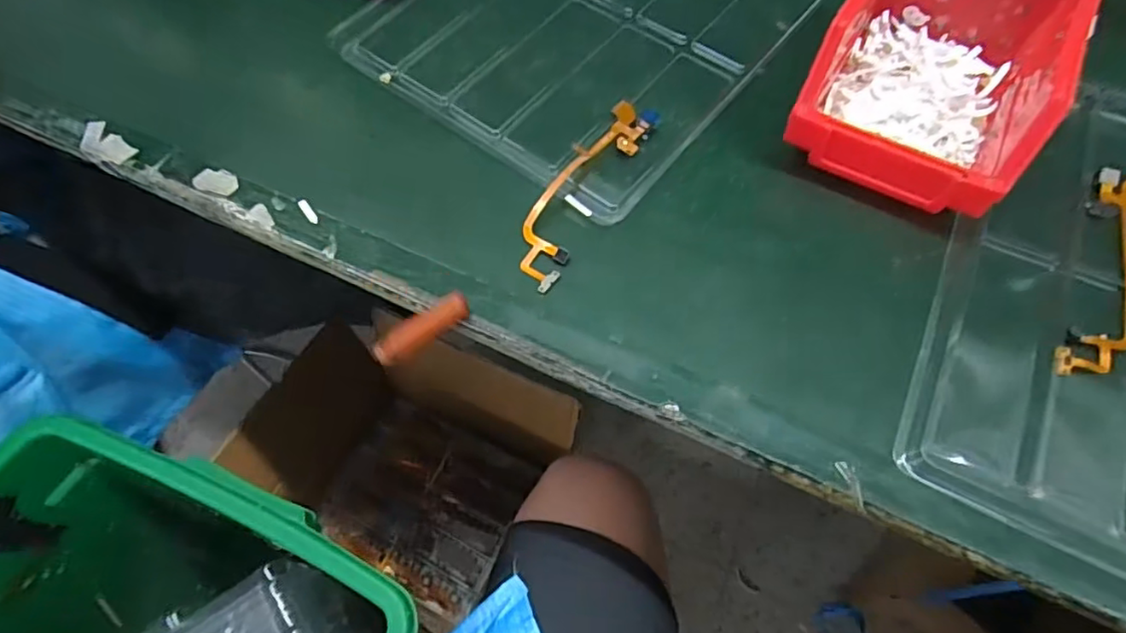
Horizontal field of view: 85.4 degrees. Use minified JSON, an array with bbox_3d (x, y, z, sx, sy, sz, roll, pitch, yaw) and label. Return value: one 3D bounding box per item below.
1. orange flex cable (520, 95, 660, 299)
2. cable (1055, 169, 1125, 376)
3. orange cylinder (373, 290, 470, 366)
[{"bbox_3d":[0.011,-0.070,0.326,0.031,0.011,0.128,27,64,14],"label":"orange flex cable"},{"bbox_3d":[0.265,-0.022,0.296,0.030,0.006,0.132,26,64,14],"label":"cable"},{"bbox_3d":[-0.066,0.005,0.287,0.048,0.013,0.013,-29,65,-15],"label":"orange cylinder"}]

